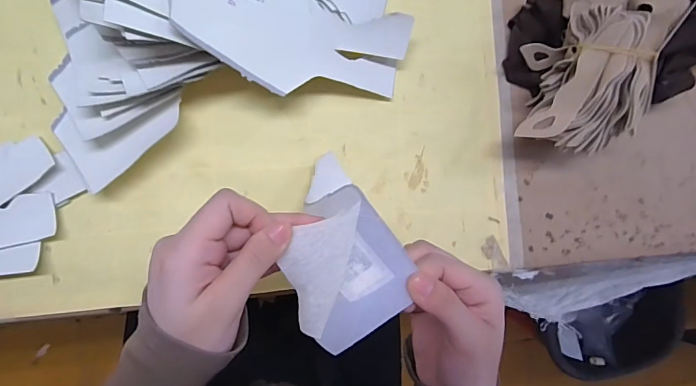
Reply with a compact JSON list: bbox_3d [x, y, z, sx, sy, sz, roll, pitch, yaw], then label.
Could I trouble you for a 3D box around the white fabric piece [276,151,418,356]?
[{"bbox_3d":[-0.004,0.043,0.249,0.072,0.014,0.080,-32,94,-8],"label":"white fabric piece"}]

